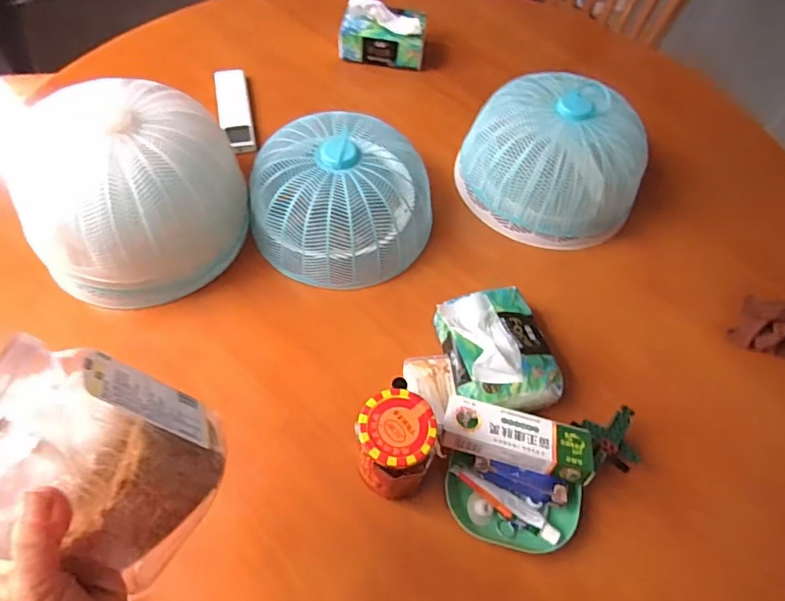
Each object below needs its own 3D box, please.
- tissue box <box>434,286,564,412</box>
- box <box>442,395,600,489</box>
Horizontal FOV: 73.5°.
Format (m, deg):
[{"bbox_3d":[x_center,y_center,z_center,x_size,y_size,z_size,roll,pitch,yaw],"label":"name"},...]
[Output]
[{"bbox_3d":[0.114,0.047,0.559,0.109,0.051,0.135,-10,60,-10],"label":"tissue box"},{"bbox_3d":[0.120,0.130,0.502,0.139,0.023,0.053,16,59,5],"label":"box"}]

